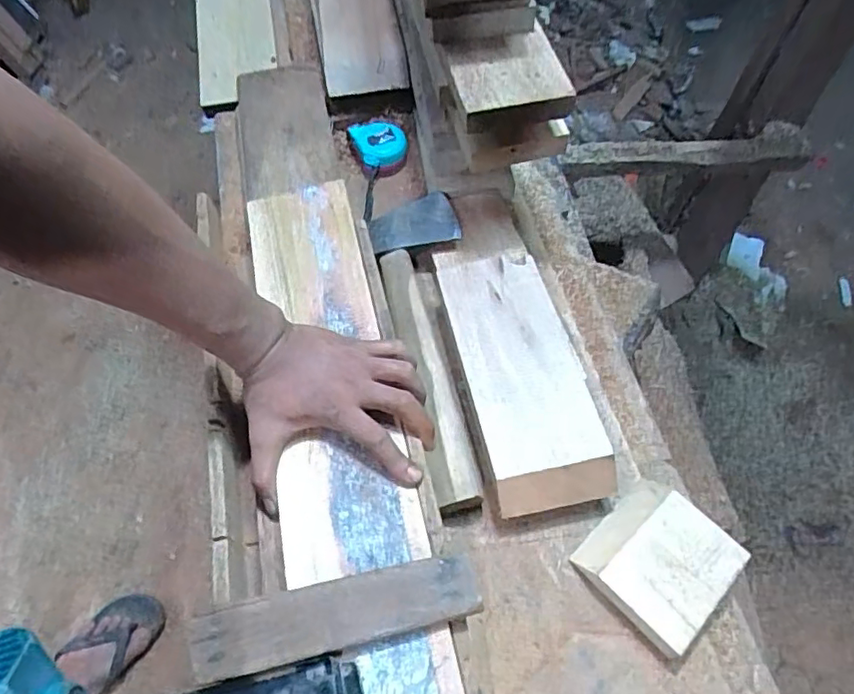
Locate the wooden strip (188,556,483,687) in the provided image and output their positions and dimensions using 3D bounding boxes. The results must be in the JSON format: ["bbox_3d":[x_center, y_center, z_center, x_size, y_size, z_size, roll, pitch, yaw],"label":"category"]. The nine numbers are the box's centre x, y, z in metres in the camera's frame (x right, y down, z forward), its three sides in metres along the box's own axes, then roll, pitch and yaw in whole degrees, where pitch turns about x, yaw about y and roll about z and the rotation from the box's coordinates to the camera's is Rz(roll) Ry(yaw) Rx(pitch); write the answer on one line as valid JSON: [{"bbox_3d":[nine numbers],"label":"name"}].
[{"bbox_3d":[-0.060,0.178,0.393,0.185,0.013,0.042,-11,61,-7],"label":"wooden strip"}]

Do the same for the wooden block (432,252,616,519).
[{"bbox_3d":[0.086,0.022,0.576,0.111,0.056,0.273,-12,61,-7],"label":"wooden block"}]

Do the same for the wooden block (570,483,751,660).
[{"bbox_3d":[0.193,0.177,0.495,0.107,0.029,0.101,-40,68,-20],"label":"wooden block"}]

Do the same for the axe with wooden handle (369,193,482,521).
[{"bbox_3d":[0.008,-0.017,0.602,0.102,0.033,0.366,-9,61,-6],"label":"axe with wooden handle"}]

